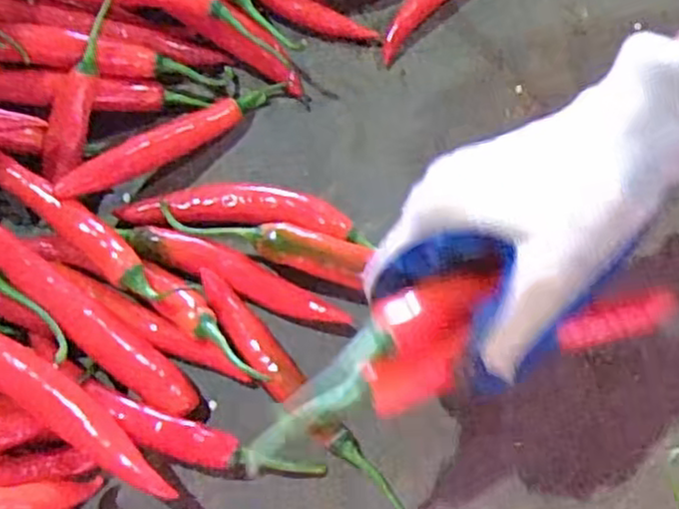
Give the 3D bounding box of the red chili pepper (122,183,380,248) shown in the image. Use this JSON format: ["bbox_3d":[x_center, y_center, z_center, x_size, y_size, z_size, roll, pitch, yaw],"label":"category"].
[{"bbox_3d":[-0.049,-0.023,0.382,0.129,0.020,0.027,7,72,4],"label":"red chili pepper"}]

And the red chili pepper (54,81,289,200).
[{"bbox_3d":[-0.088,-0.065,0.387,0.134,0.013,0.021,-32,73,-26],"label":"red chili pepper"}]

